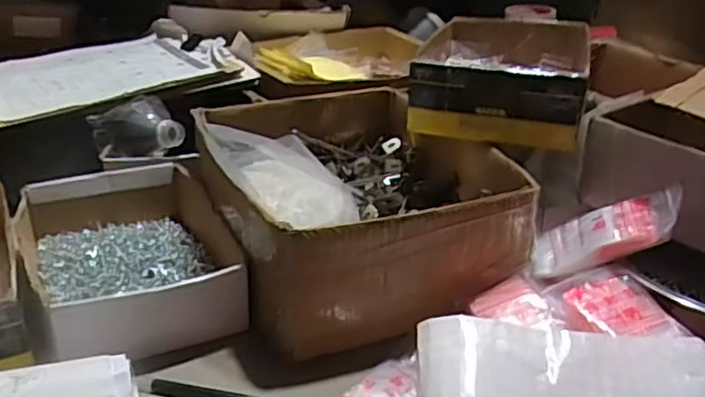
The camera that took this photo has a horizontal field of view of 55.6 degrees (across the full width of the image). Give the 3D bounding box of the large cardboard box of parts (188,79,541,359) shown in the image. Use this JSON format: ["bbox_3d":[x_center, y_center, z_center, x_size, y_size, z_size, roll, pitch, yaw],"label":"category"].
[{"bbox_3d":[0.001,-0.007,0.679,0.267,0.106,0.332,-8,27,-19],"label":"large cardboard box of parts"}]

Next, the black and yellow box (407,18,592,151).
[{"bbox_3d":[0.180,-0.144,0.808,0.192,0.091,0.286,9,27,16],"label":"black and yellow box"}]

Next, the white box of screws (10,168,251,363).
[{"bbox_3d":[-0.211,0.049,0.618,0.167,0.061,0.256,-10,28,-23],"label":"white box of screws"}]

